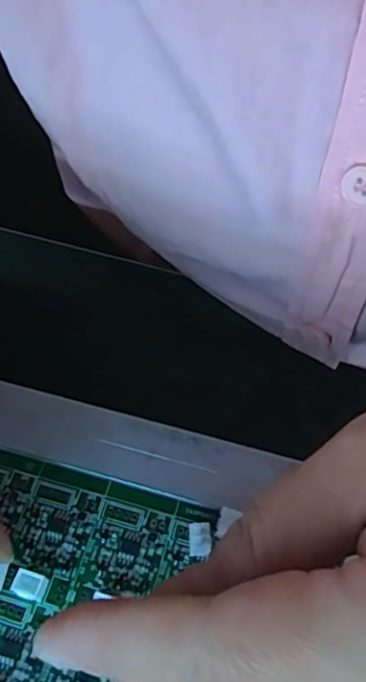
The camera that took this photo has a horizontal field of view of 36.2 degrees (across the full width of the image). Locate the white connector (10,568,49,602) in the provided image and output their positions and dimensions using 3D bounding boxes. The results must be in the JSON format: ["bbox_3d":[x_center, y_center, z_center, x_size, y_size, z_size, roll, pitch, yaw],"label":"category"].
[{"bbox_3d":[-0.042,0.068,0.155,0.009,0.006,0.007,15,60,8],"label":"white connector"}]

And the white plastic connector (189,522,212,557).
[{"bbox_3d":[0.005,0.057,0.162,0.006,0.007,0.008,1,59,0],"label":"white plastic connector"}]

